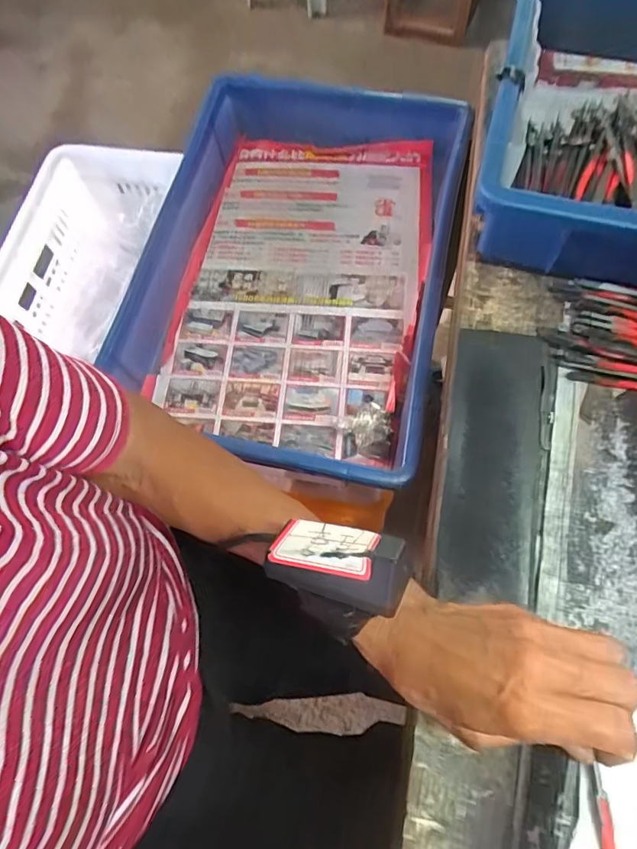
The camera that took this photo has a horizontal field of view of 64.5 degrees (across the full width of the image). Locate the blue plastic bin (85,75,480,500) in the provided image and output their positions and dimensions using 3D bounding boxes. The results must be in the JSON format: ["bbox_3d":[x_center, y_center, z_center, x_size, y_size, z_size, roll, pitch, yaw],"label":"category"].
[{"bbox_3d":[-0.015,-0.166,0.509,0.285,0.076,0.397,10,69,7],"label":"blue plastic bin"}]

